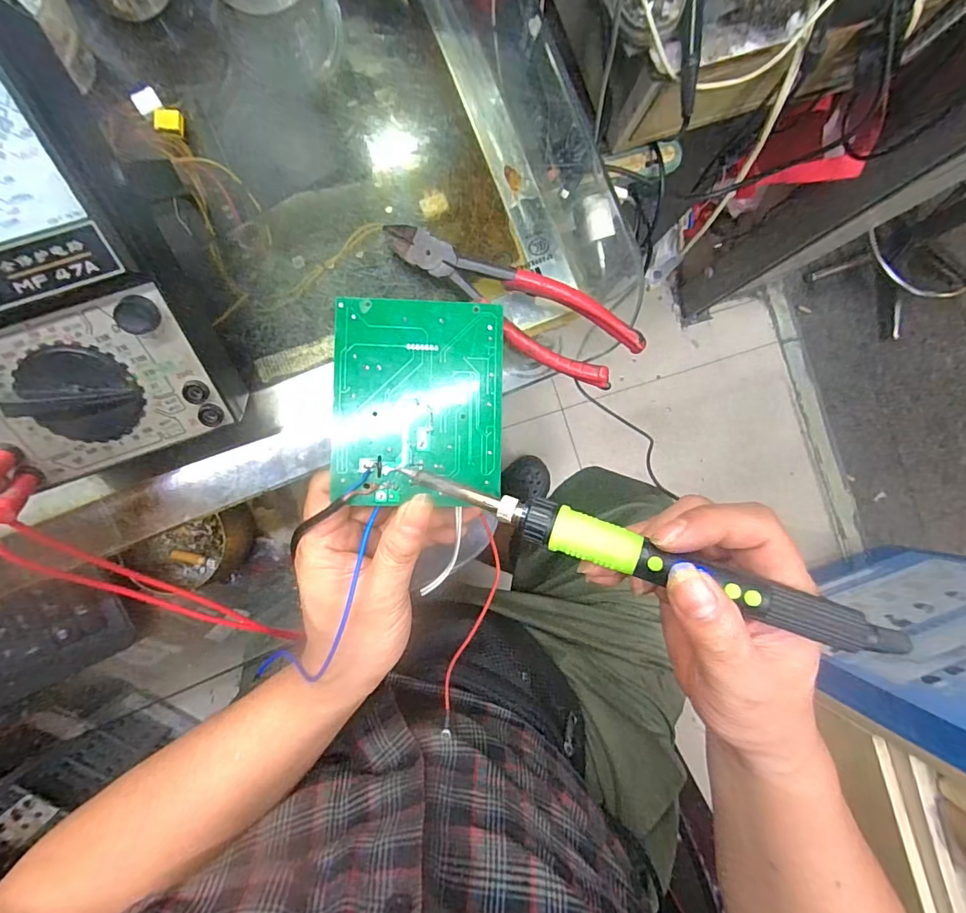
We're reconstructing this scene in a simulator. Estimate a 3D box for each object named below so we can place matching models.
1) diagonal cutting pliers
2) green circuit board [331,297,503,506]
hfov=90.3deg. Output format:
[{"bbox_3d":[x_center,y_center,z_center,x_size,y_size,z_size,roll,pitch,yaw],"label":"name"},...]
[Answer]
[{"bbox_3d":[0.015,-0.088,0.272,0.152,0.013,0.044,28,87,-4],"label":"diagonal cutting pliers"},{"bbox_3d":[-0.035,-0.030,0.263,0.090,0.005,0.109,1,89,-5],"label":"green circuit board"}]

